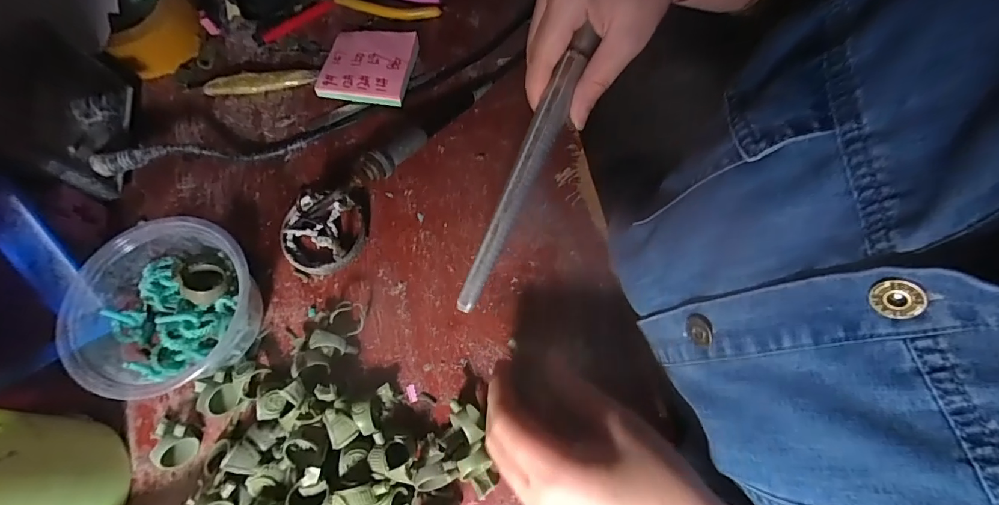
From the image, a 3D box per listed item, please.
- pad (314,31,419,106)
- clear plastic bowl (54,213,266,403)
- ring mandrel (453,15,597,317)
[{"bbox_3d":[-0.118,-0.170,0.408,0.077,0.016,0.075,8,69,3],"label":"pad"},{"bbox_3d":[-0.225,0.041,0.305,0.104,0.058,0.109,0,69,0],"label":"clear plastic bowl"},{"bbox_3d":[0.018,-0.056,0.302,0.018,0.014,0.202,24,85,8],"label":"ring mandrel"}]

